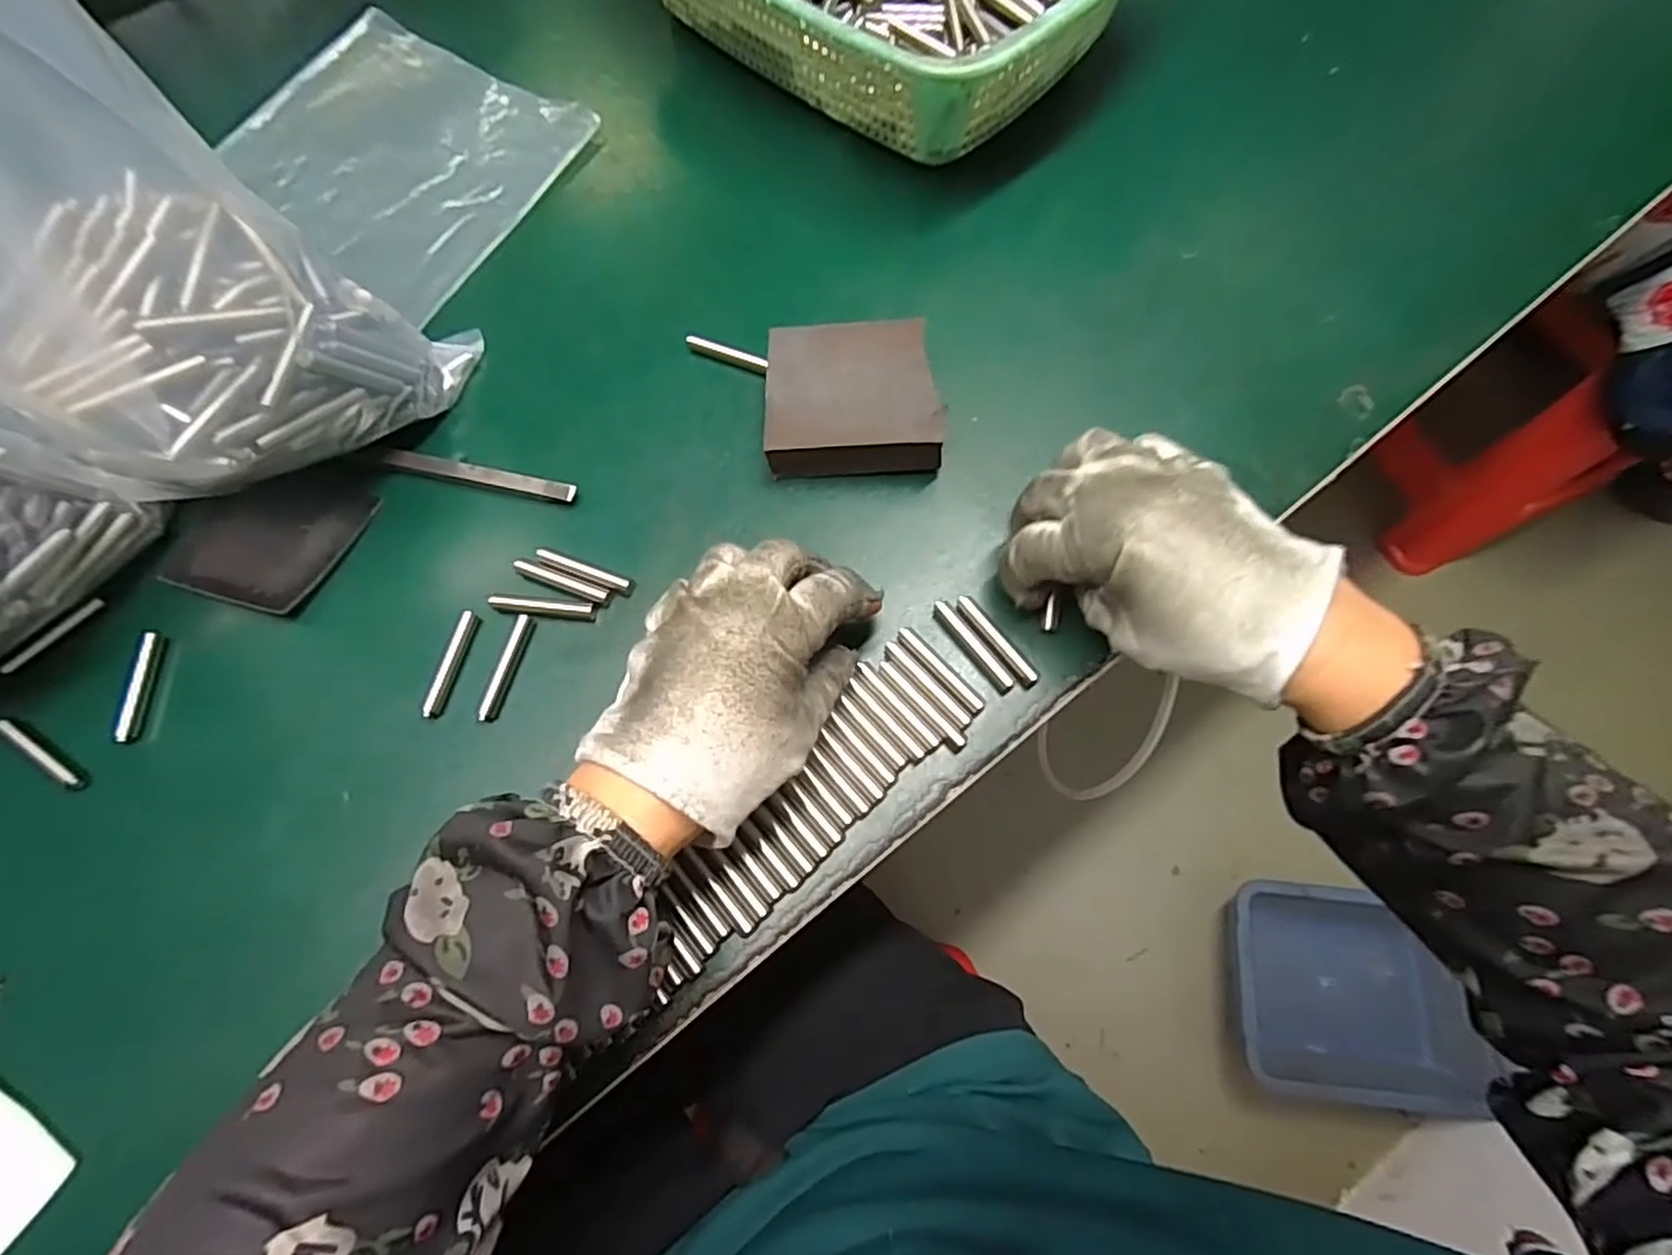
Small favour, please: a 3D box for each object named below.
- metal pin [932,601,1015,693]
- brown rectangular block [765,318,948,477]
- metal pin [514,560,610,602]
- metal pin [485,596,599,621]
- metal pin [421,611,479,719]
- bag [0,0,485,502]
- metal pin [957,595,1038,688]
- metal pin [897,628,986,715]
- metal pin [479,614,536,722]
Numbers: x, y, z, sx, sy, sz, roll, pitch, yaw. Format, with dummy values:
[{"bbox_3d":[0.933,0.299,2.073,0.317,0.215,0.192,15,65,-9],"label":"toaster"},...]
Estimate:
[{"bbox_3d":[0.060,0.008,0.309,0.008,0.007,0.048,-35,73,-10],"label":"metal pin"},{"bbox_3d":[0.009,-0.108,0.340,0.080,0.030,0.070,0,70,2],"label":"brown rectangular block"},{"bbox_3d":[-0.126,-0.022,0.324,0.048,0.004,0.007,19,72,9],"label":"metal pin"},{"bbox_3d":[-0.133,-0.009,0.321,0.048,0.005,0.008,4,70,3],"label":"metal pin"},{"bbox_3d":[-0.171,0.016,0.313,0.007,0.005,0.048,13,71,7],"label":"metal pin"},{"bbox_3d":[-0.254,-0.132,0.263,0.104,0.204,0.128,7,70,4],"label":"bag"},{"bbox_3d":[0.070,0.006,0.309,0.008,0.005,0.048,-34,72,-10],"label":"metal pin"},{"bbox_3d":[0.045,0.018,0.305,0.008,0.005,0.048,-40,74,-12],"label":"metal pin"},{"bbox_3d":[-0.146,0.017,0.312,0.007,0.004,0.049,14,71,7],"label":"metal pin"}]

